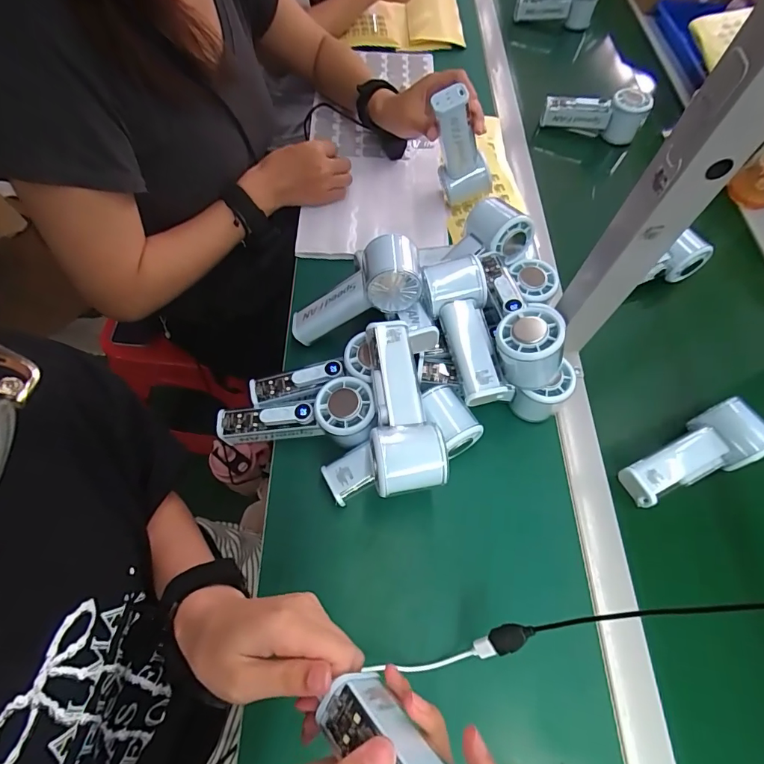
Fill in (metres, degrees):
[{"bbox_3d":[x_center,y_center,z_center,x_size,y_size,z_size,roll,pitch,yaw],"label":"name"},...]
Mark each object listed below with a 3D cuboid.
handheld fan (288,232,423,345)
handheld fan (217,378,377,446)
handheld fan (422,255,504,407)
[{"bbox_3d":[-0.033,-0.092,0.452,0.147,0.053,0.063,-26,61,26],"label":"handheld fan"},{"bbox_3d":[-0.078,0.036,0.425,0.151,0.048,0.054,-7,62,11],"label":"handheld fan"},{"bbox_3d":[0.076,-0.056,0.421,0.067,0.050,0.146,0,63,-4],"label":"handheld fan"}]

